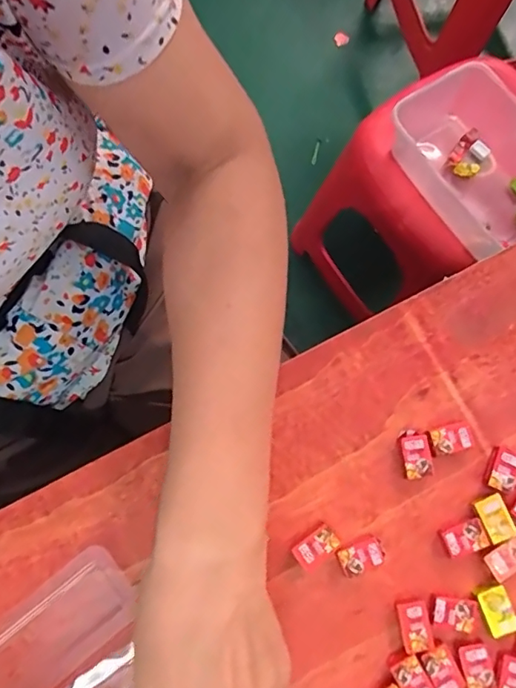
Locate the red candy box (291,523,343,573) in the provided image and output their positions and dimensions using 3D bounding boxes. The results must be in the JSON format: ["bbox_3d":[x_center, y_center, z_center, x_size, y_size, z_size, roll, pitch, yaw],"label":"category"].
[{"bbox_3d":[0.034,0.119,0.305,0.026,0.007,0.017,-38,81,-9],"label":"red candy box"}]

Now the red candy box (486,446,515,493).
[{"bbox_3d":[0.149,0.077,0.316,0.017,0.007,0.026,29,78,5],"label":"red candy box"}]

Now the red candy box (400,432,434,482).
[{"bbox_3d":[0.096,0.068,0.316,0.017,0.008,0.027,-10,77,-4],"label":"red candy box"}]

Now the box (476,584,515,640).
[{"bbox_3d":[0.138,0.153,0.296,0.017,0.004,0.026,-18,78,-5],"label":"box"}]

